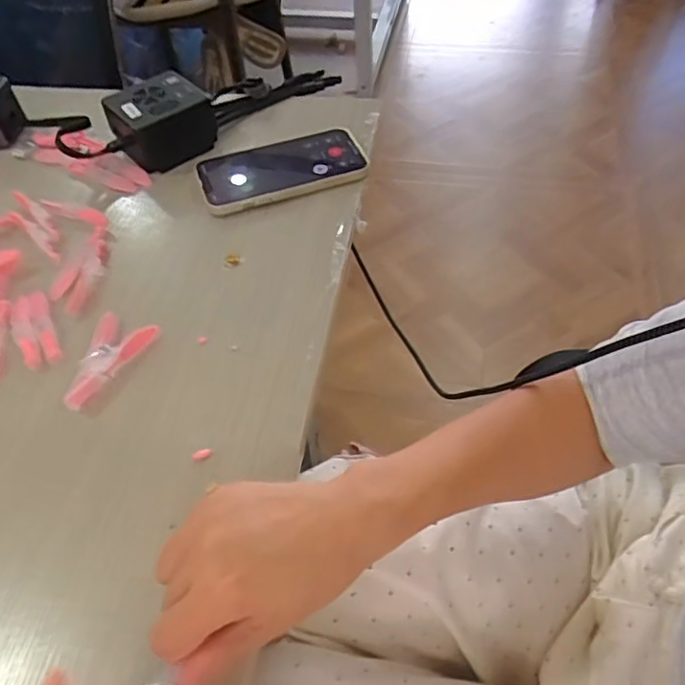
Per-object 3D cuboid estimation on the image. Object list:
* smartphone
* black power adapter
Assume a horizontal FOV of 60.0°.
[{"bbox_3d":[-0.055,-0.159,0.530,0.144,0.010,0.080,-18,53,-11],"label":"smartphone"},{"bbox_3d":[-0.167,-0.205,0.552,0.083,0.054,0.071,-37,59,-24],"label":"black power adapter"}]

